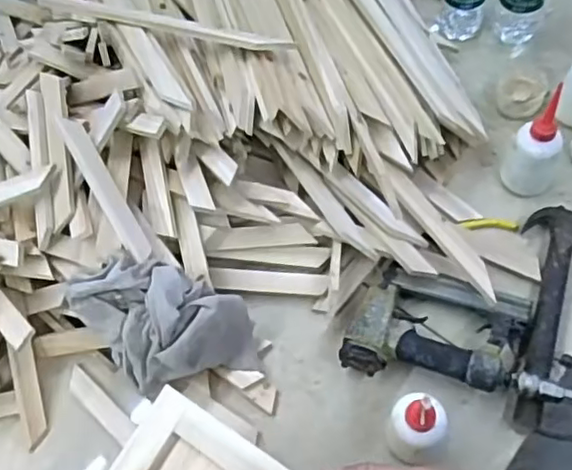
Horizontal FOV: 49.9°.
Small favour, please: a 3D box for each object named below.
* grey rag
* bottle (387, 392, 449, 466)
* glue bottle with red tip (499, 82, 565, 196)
[{"bbox_3d":[-0.139,0.100,0.710,0.186,0.135,0.139,-19,62,-3],"label":"grey rag"},{"bbox_3d":[0.136,0.196,0.629,0.056,0.124,0.055,4,63,9],"label":"bottle"},{"bbox_3d":[0.314,-0.103,0.757,0.064,0.136,0.066,-40,65,-14],"label":"glue bottle with red tip"}]

